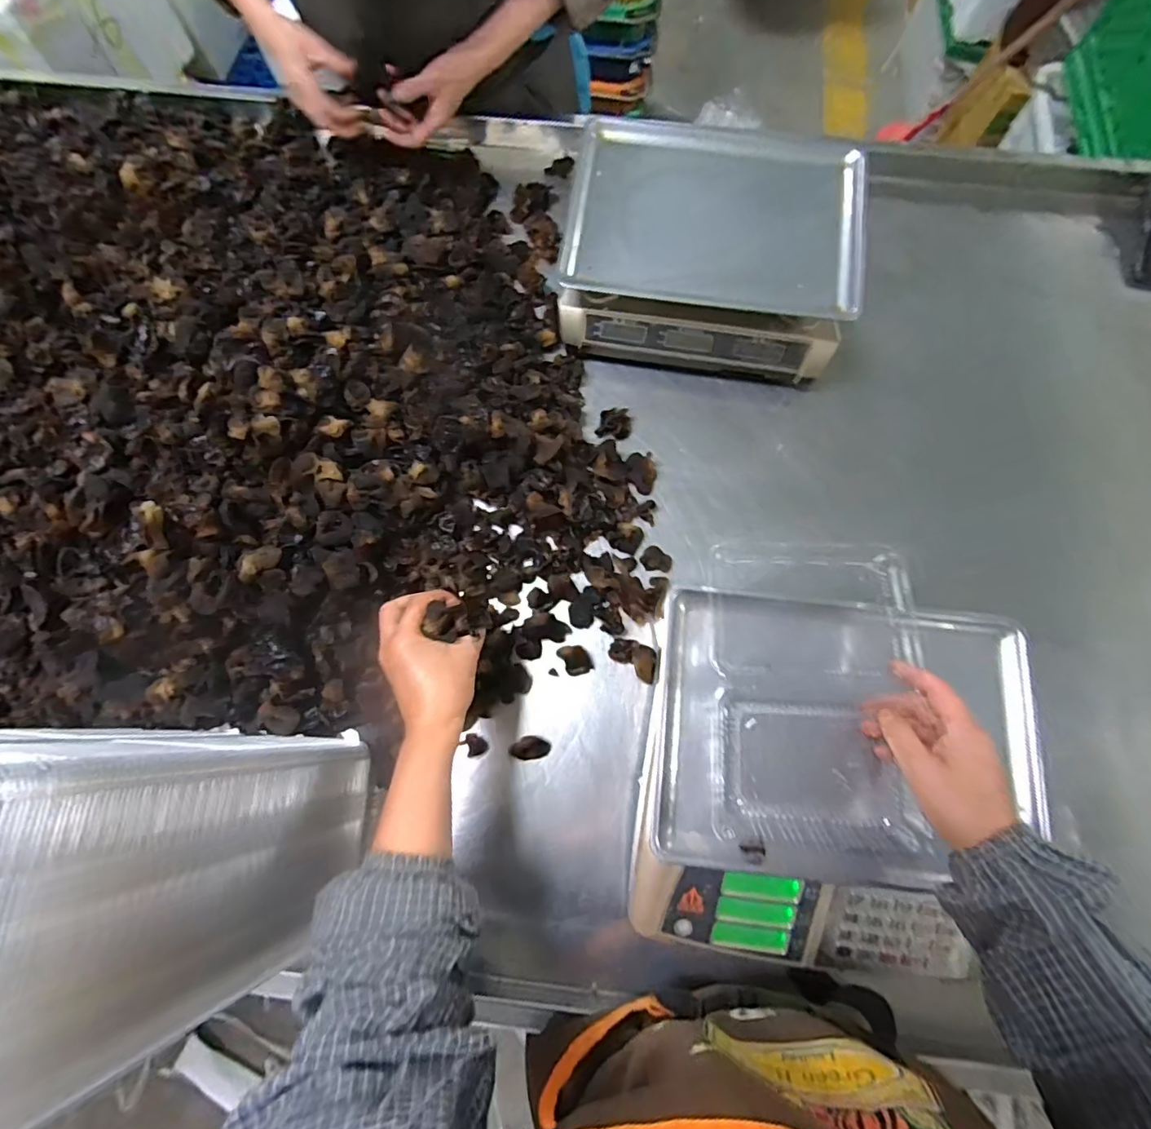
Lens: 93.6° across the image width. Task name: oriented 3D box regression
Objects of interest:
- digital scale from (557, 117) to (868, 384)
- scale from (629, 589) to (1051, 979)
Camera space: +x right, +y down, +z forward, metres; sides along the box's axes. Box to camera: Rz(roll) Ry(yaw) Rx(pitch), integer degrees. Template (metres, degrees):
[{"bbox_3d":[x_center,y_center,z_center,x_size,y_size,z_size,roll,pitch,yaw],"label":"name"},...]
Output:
[{"bbox_3d":[0.163,-0.387,0.690,0.339,0.137,0.262,10,75,3],"label":"digital scale"},{"bbox_3d":[0.234,0.202,0.508,0.344,0.106,0.335,6,75,2],"label":"scale"}]

